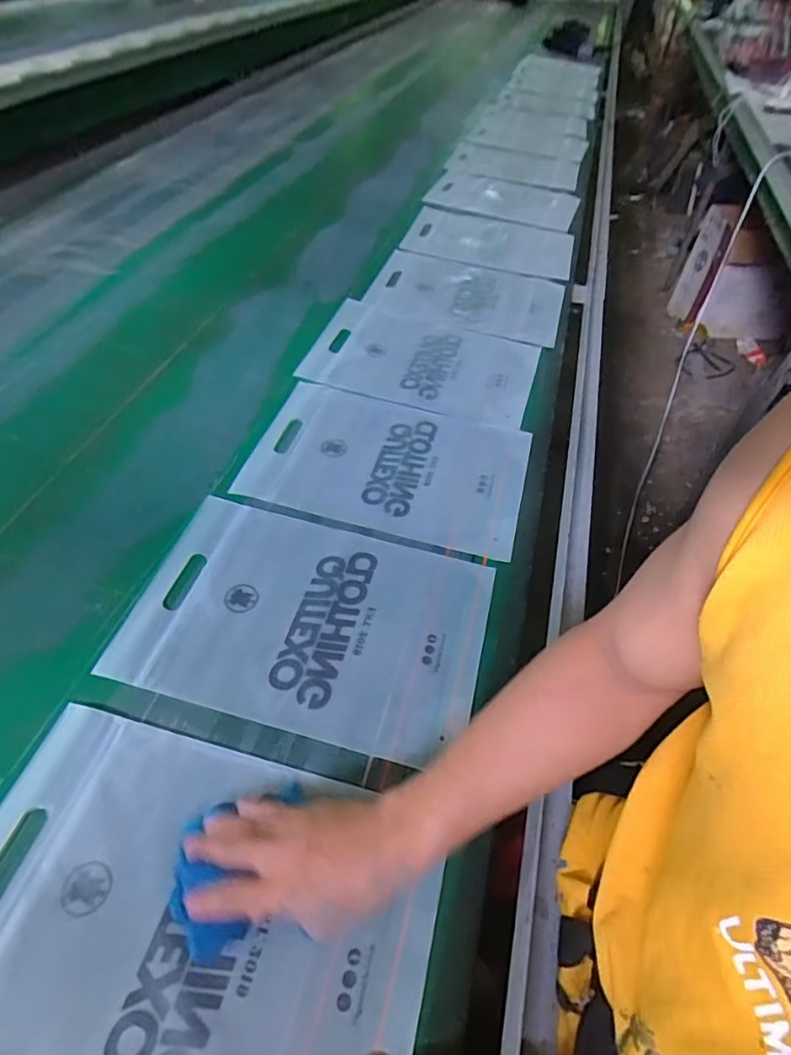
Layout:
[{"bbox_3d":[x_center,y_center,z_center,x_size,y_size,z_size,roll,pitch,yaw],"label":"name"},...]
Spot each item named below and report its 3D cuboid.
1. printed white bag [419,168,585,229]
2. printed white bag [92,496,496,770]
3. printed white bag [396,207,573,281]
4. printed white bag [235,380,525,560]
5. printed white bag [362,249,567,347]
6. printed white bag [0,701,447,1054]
[{"bbox_3d":[0.265,-0.799,1.342,0.336,0.021,0.236,18,51,9],"label":"printed white bag"},{"bbox_3d":[-0.090,0.096,0.607,0.366,0.006,0.248,14,50,5],"label":"printed white bag"},{"bbox_3d":[0.218,-0.658,1.265,0.367,0.021,0.267,15,50,6],"label":"printed white bag"},{"bbox_3d":[-0.003,-0.095,0.769,0.360,0.013,0.248,15,50,6],"label":"printed white bag"},{"bbox_3d":[0.145,-0.462,1.099,0.362,0.014,0.262,17,50,8],"label":"printed white bag"},{"bbox_3d":[-0.161,0.300,0.425,0.366,0.011,0.248,14,50,7],"label":"printed white bag"}]

